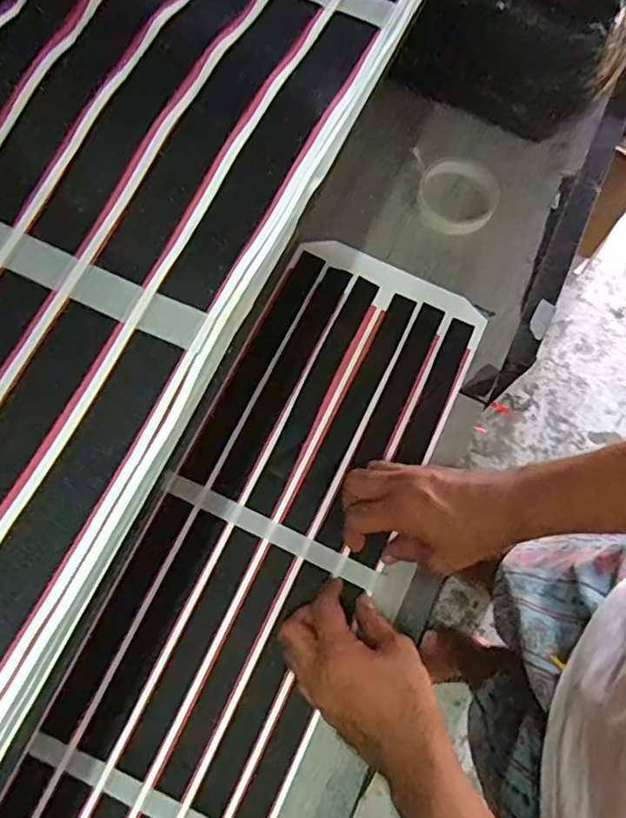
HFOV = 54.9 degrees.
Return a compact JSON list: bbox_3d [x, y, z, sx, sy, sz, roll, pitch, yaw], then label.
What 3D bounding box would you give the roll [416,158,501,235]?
[{"bbox_3d":[0.159,-0.232,0.653,0.086,0.019,0.094,0,74,0],"label":"roll"}]

